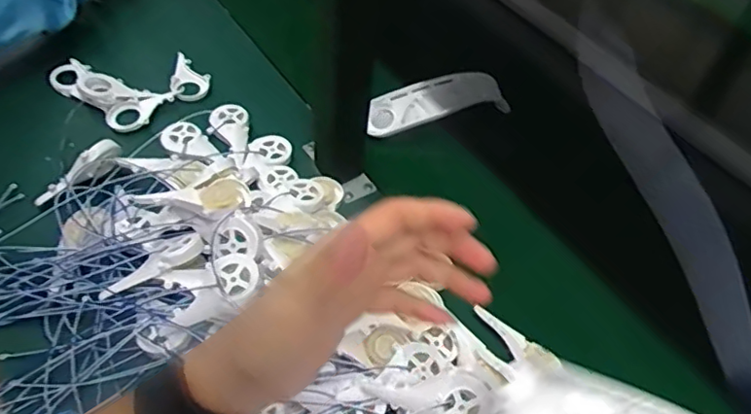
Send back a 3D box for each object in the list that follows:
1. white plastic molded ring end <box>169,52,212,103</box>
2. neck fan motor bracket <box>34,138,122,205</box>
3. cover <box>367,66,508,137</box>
[{"bbox_3d":[-0.230,-0.161,0.734,0.045,0.009,0.084,13,47,-19],"label":"white plastic molded ring end"},{"bbox_3d":[-0.301,-0.035,0.590,0.091,0.032,0.020,-41,63,-11],"label":"neck fan motor bracket"},{"bbox_3d":[0.080,-0.129,0.726,0.180,0.055,0.063,-9,52,-14],"label":"cover"}]

